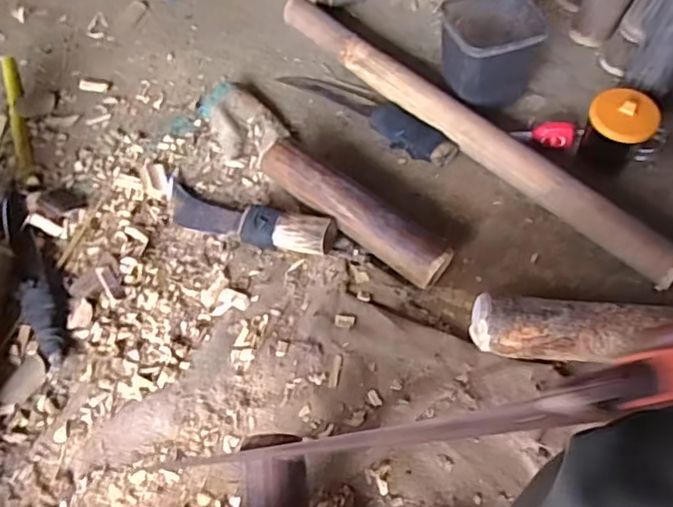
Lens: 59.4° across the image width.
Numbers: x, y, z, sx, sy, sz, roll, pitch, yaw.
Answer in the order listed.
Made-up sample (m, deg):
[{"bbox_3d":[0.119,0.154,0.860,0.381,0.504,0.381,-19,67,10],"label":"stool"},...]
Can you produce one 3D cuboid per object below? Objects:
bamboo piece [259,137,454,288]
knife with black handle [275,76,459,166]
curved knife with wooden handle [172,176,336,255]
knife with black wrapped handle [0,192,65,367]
[{"bbox_3d":[0.021,-0.056,0.711,0.266,0.059,0.061,35,65,22],"label":"bamboo piece"},{"bbox_3d":[0.037,-0.205,0.827,0.298,0.033,0.058,34,65,21],"label":"knife with black handle"},{"bbox_3d":[-0.114,-0.049,0.724,0.236,0.041,0.063,15,60,11],"label":"curved knife with wooden handle"},{"bbox_3d":[-0.367,0.020,0.706,0.033,0.023,0.273,-25,60,-13],"label":"knife with black wrapped handle"}]

